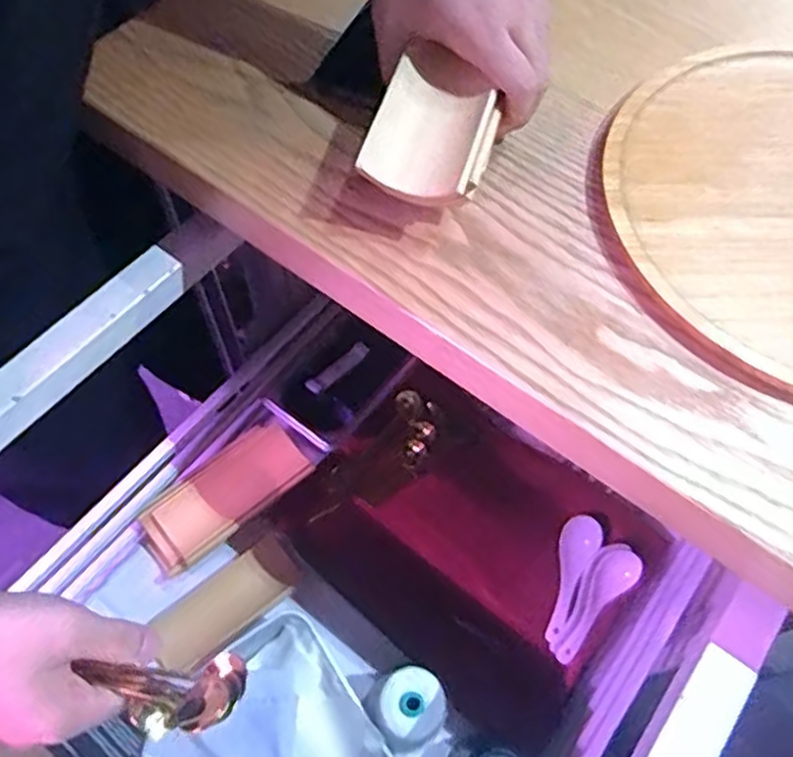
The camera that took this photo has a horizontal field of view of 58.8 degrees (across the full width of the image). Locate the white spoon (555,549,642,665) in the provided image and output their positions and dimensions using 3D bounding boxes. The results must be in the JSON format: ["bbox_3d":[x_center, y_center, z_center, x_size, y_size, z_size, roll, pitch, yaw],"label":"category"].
[{"bbox_3d":[0.202,0.231,0.728,0.128,0.028,0.042,-41,70,-21],"label":"white spoon"}]

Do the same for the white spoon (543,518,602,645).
[{"bbox_3d":[0.179,0.208,0.739,0.039,0.029,0.129,24,63,11],"label":"white spoon"}]

